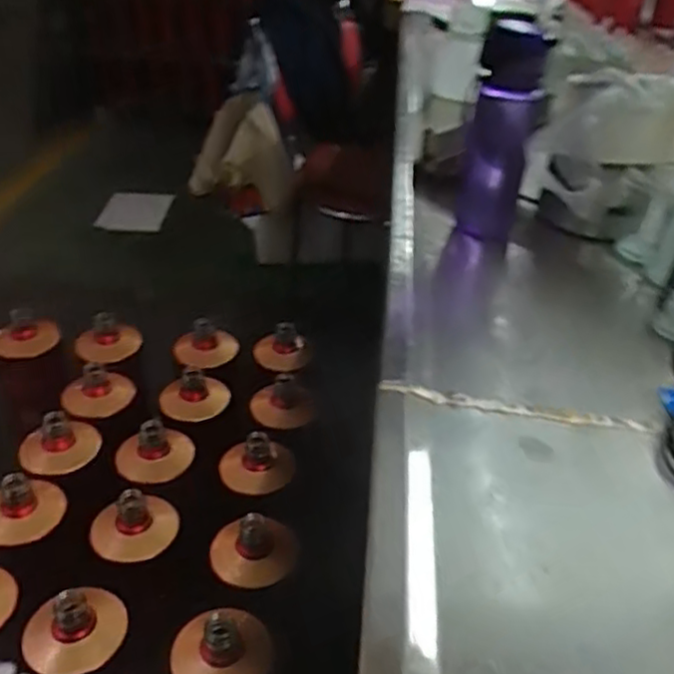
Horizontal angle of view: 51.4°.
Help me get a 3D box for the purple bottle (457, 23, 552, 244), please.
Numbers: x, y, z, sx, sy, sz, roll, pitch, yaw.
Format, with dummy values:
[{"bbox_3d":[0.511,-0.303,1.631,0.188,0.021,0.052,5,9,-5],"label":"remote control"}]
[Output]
[{"bbox_3d":[0.188,-0.223,0.815,0.070,0.233,0.089,10,36,11],"label":"purple bottle"}]

